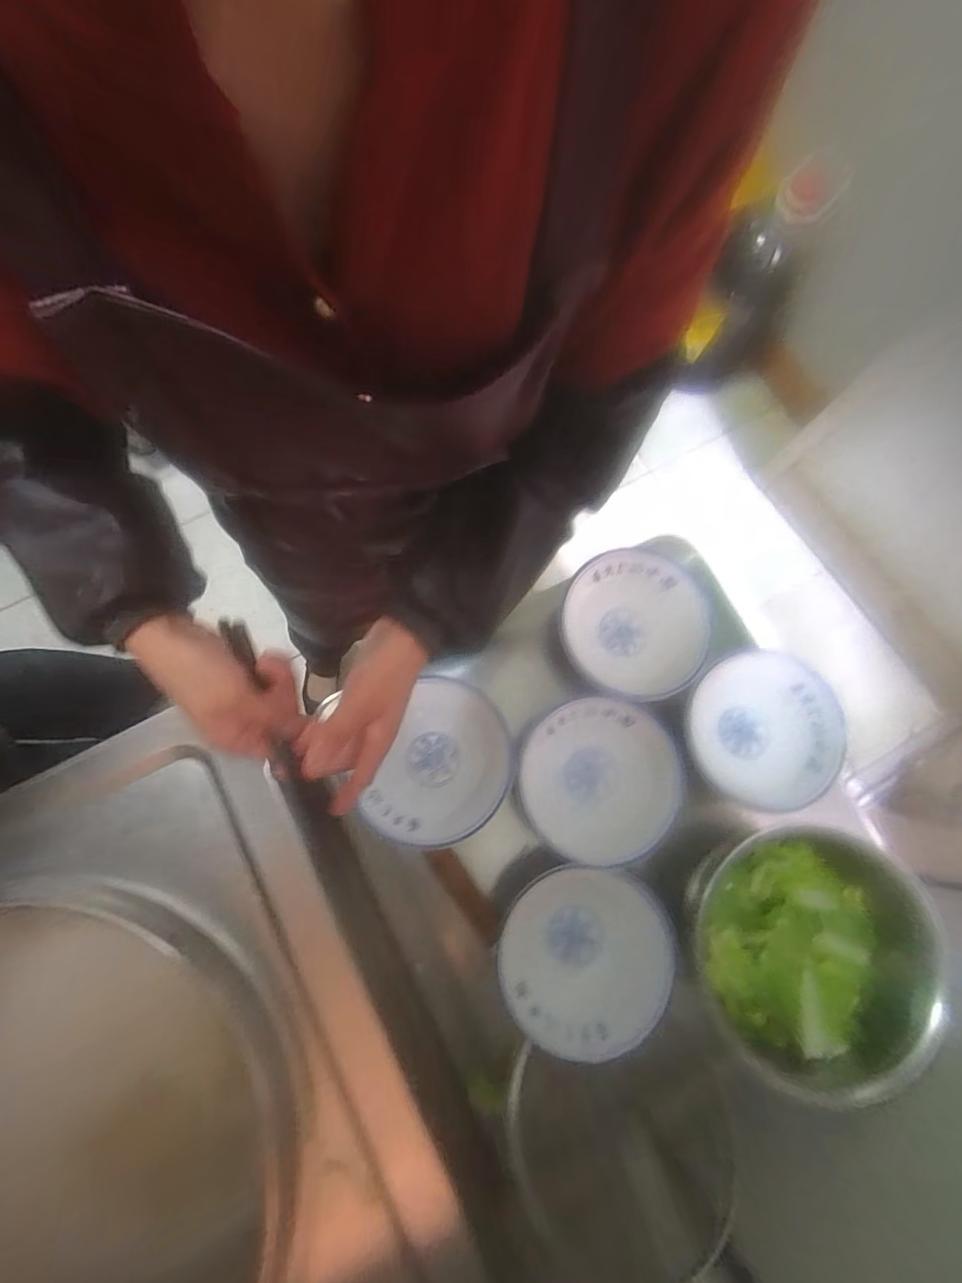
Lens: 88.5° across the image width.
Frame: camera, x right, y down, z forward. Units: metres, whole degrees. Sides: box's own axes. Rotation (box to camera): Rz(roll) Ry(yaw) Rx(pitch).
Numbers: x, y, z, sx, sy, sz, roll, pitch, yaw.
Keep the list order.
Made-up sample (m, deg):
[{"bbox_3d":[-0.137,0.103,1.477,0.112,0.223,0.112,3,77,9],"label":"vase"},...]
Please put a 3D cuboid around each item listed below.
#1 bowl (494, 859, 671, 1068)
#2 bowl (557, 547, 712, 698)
[{"bbox_3d":[0.130,0.400,0.630,0.204,0.066,0.198,0,77,0],"label":"bowl"},{"bbox_3d":[0.217,-0.025,0.705,0.207,0.067,0.187,26,79,5],"label":"bowl"}]

